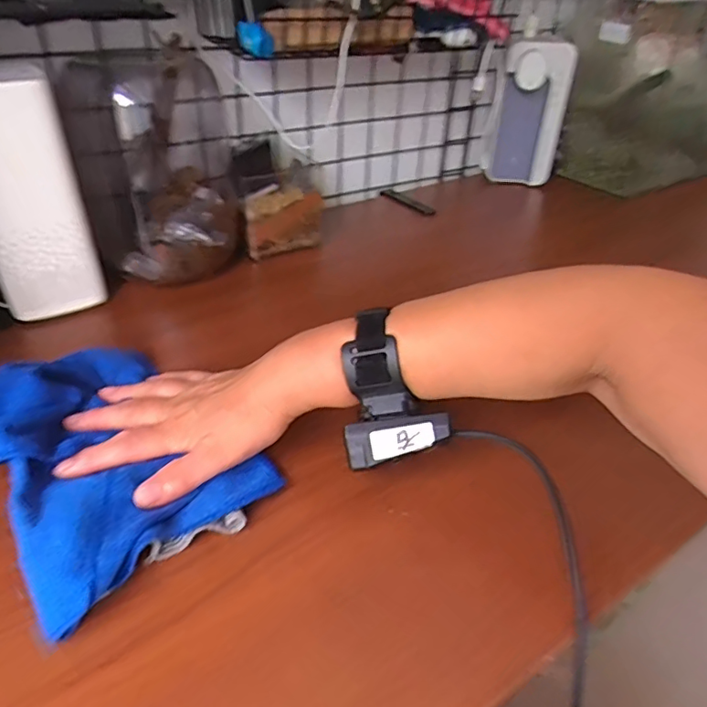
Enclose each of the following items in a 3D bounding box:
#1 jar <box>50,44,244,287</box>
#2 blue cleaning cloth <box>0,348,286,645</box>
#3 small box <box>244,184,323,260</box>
[{"bbox_3d":[-0.204,-0.207,0.589,0.153,0.193,0.166,-7,38,-12],"label":"jar"},{"bbox_3d":[-0.167,0.056,0.366,0.146,0.044,0.195,-29,47,-35],"label":"blue cleaning cloth"},{"bbox_3d":[-0.078,-0.153,0.641,0.088,0.080,0.028,-21,43,-28],"label":"small box"}]

